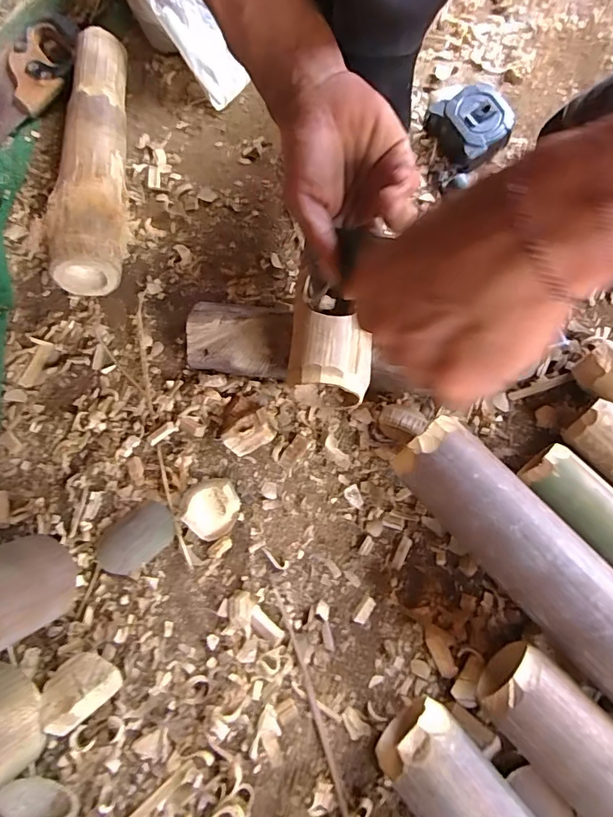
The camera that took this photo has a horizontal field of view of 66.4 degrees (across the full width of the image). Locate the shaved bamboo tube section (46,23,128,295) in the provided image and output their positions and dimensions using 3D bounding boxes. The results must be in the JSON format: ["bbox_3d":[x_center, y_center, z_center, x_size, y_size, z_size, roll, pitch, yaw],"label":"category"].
[{"bbox_3d":[-0.254,-0.304,0.563,0.077,0.075,0.358,-8,71,-1],"label":"shaved bamboo tube section"}]

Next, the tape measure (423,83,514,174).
[{"bbox_3d":[0.186,-0.334,0.553,0.082,0.041,0.088,-35,73,-10],"label":"tape measure"}]

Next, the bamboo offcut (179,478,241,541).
[{"bbox_3d":[-0.091,0.092,0.444,0.052,0.020,0.053,-1,71,2],"label":"bamboo offcut"}]

